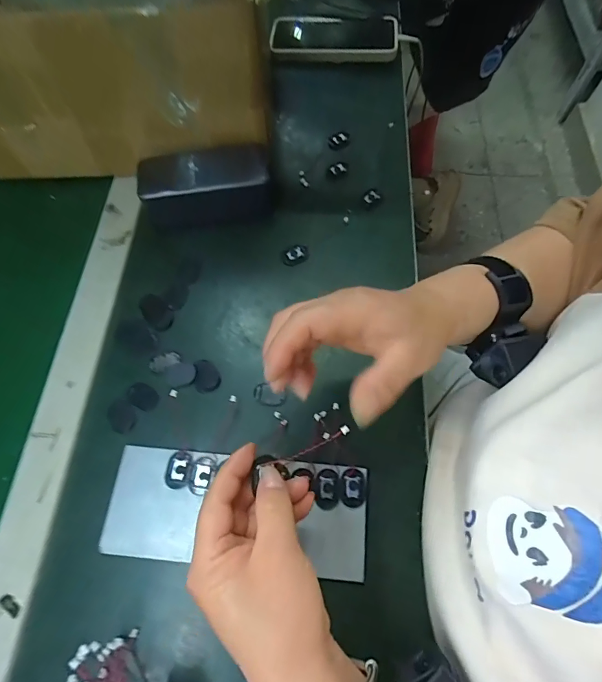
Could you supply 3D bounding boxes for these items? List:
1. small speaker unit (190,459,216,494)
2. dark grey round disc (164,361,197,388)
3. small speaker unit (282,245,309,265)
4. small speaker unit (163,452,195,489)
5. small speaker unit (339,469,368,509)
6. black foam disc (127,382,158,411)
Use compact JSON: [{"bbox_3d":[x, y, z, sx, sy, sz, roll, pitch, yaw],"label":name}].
[{"bbox_3d":[-0.079,0.107,0.314,0.018,0.004,0.027,14,67,6],"label":"small speaker unit"},{"bbox_3d":[-0.108,0.030,0.354,0.027,0.004,0.024,14,67,6],"label":"dark grey round disc"},{"bbox_3d":[-0.006,-0.088,0.400,0.027,0.006,0.018,-32,70,-13],"label":"small speaker unit"},{"bbox_3d":[-0.098,0.103,0.315,0.021,0.004,0.027,9,67,4],"label":"small speaker unit"},{"bbox_3d":[0.041,0.115,0.310,0.020,0.004,0.028,7,67,3],"label":"small speaker unit"},{"bbox_3d":[-0.139,0.049,0.348,0.028,0.004,0.020,30,70,12],"label":"black foam disc"}]

